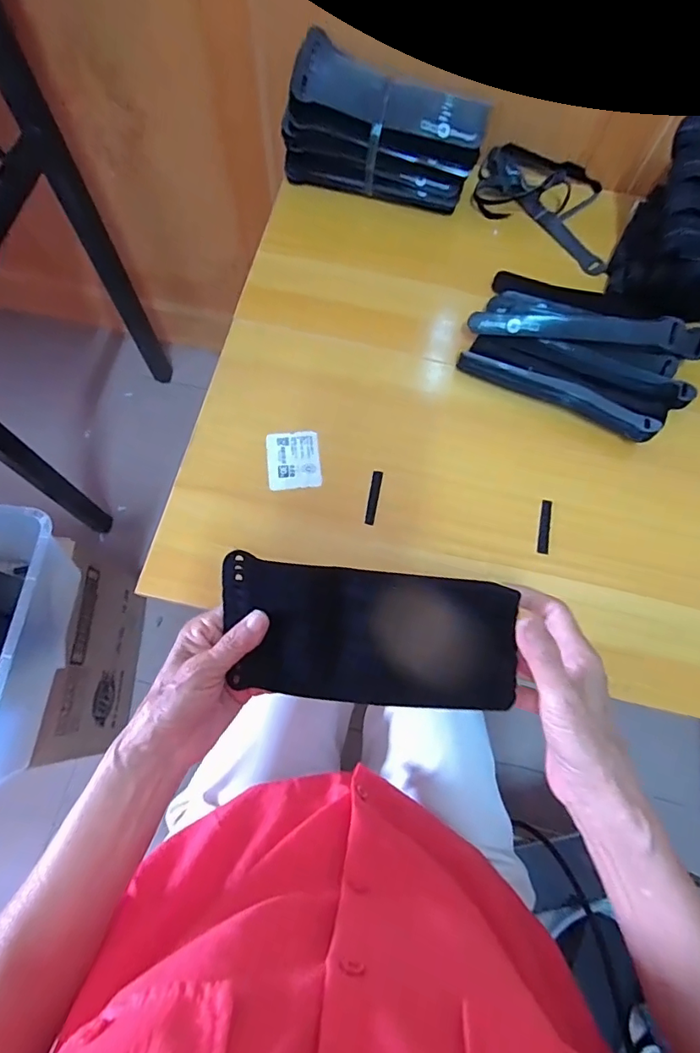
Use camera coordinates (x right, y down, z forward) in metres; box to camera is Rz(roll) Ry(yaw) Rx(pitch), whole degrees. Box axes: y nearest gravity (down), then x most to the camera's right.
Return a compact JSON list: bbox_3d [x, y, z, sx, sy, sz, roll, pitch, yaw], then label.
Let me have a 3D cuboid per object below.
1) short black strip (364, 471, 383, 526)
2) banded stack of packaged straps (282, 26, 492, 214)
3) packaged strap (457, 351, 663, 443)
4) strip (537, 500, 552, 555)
[{"bbox_3d":[0.022,-0.028,0.471,0.009,0.004,0.054,11,72,2],"label":"short black strip"},{"bbox_3d":[0.041,-0.430,0.548,0.203,0.099,0.095,20,73,5],"label":"banded stack of packaged straps"},{"bbox_3d":[0.204,-0.134,0.499,0.197,0.022,0.026,25,73,6],"label":"packaged strap"},{"bbox_3d":[0.181,0.000,0.469,0.011,0.004,0.053,13,67,-4],"label":"strip"}]

